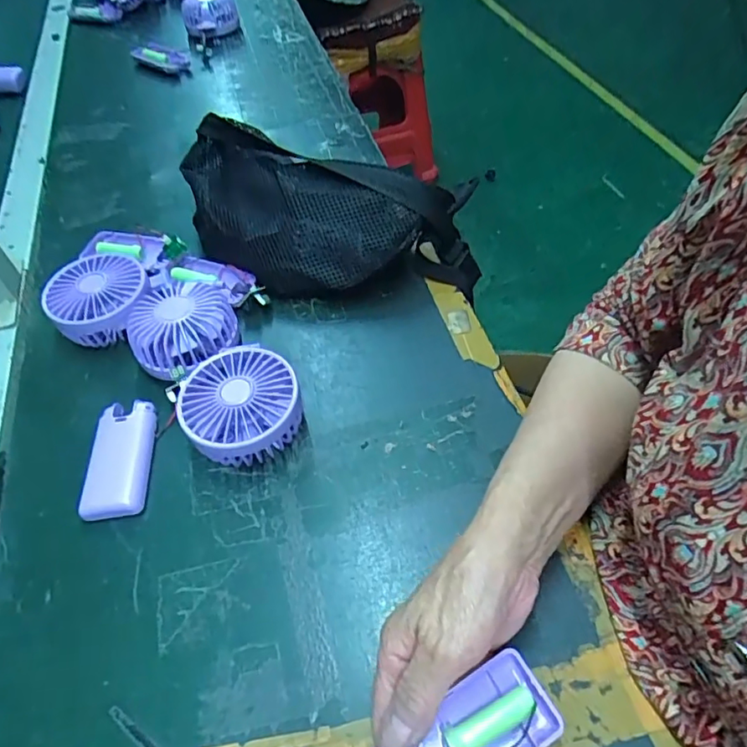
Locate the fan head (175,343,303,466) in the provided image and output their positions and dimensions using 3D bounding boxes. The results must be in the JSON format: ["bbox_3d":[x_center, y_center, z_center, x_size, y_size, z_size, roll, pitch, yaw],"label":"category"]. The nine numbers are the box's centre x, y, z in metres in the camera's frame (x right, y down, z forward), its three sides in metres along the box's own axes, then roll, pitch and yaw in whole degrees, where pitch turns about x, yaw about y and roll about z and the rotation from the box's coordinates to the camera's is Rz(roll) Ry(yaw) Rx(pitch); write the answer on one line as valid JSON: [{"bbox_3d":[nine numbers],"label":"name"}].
[{"bbox_3d":[-0.097,0.027,0.404,0.082,0.046,0.087,-2,52,2],"label":"fan head"}]

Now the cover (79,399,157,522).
[{"bbox_3d":[-0.186,0.063,0.402,0.043,0.016,0.089,-8,52,-3],"label":"cover"}]

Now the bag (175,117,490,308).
[{"bbox_3d":[-0.055,-0.141,0.501,0.298,0.086,0.139,12,54,12],"label":"bag"}]

